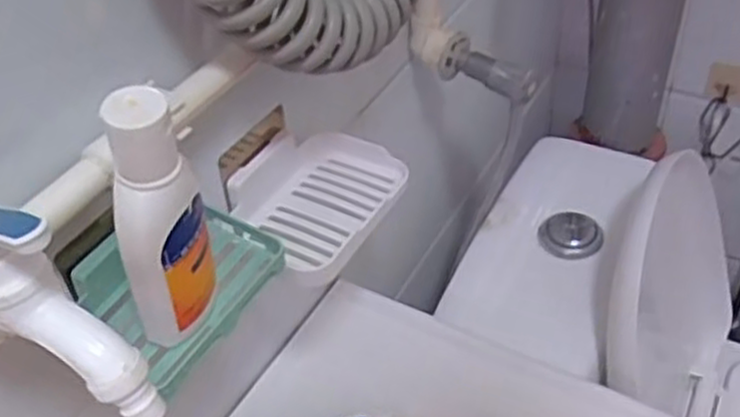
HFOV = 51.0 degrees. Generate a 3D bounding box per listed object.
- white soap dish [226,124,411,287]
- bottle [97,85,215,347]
[{"bbox_3d":[-0.041,-0.012,0.572,0.101,0.039,0.143,18,48,23],"label":"white soap dish"},{"bbox_3d":[-0.107,0.009,0.394,0.045,0.148,0.034,-13,44,-8],"label":"bottle"}]

